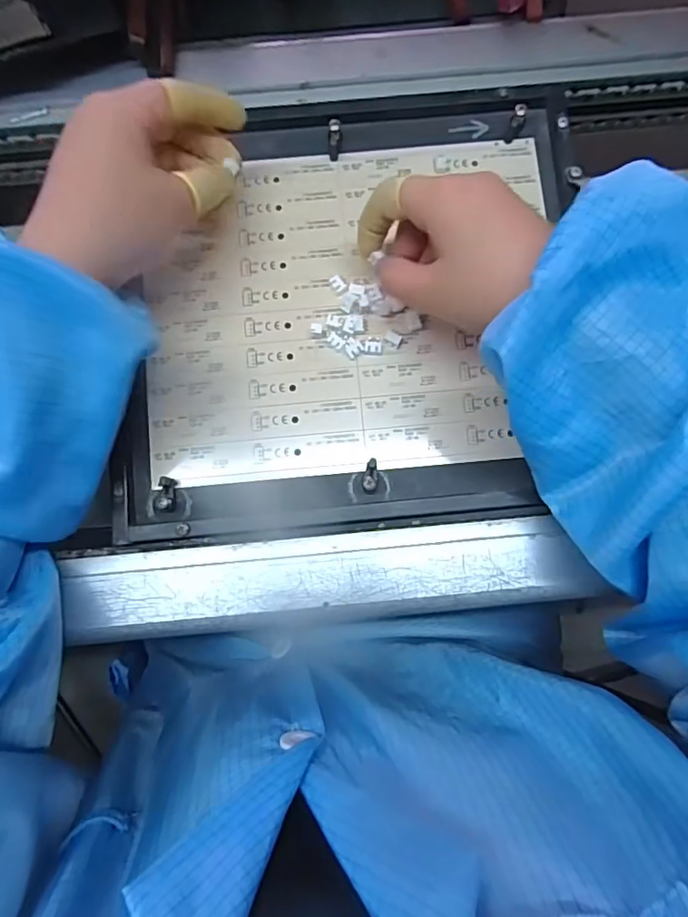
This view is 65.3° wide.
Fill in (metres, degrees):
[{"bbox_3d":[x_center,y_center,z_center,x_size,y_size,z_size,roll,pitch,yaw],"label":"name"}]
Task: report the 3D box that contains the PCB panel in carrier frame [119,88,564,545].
[{"bbox_3d":[0.002,-0.096,0.338,0.267,0.015,0.273,-3,83,1],"label":"PCB panel in carrier frame"}]

